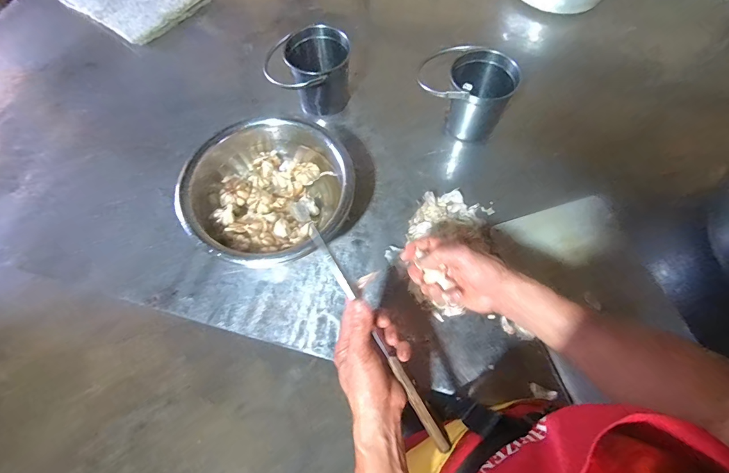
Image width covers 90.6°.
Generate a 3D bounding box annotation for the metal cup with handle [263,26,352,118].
[{"bbox_3d":[-0.111,-0.325,0.762,0.164,0.168,0.120,-8,66,-4],"label":"metal cup with handle"}]

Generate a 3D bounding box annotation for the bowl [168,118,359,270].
[{"bbox_3d":[-0.175,-0.081,0.660,0.278,0.108,0.263,0,65,0],"label":"bowl"}]

